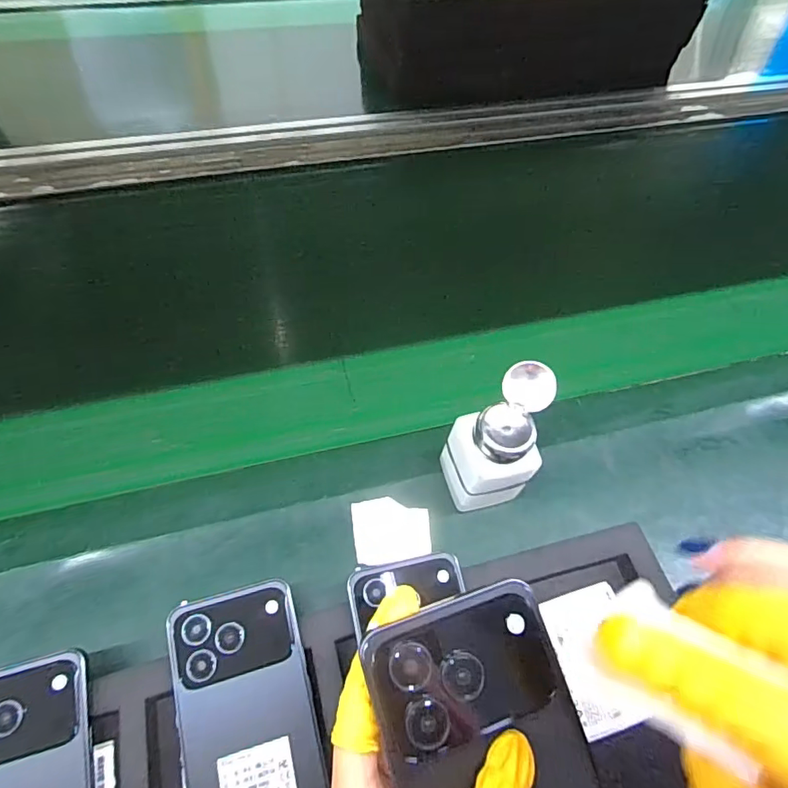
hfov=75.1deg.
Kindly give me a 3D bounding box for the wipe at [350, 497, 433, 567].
[{"bbox_3d":[-0.001,0.104,0.394,0.058,0.008,0.047,-4,58,-8],"label":"wipe"}]

